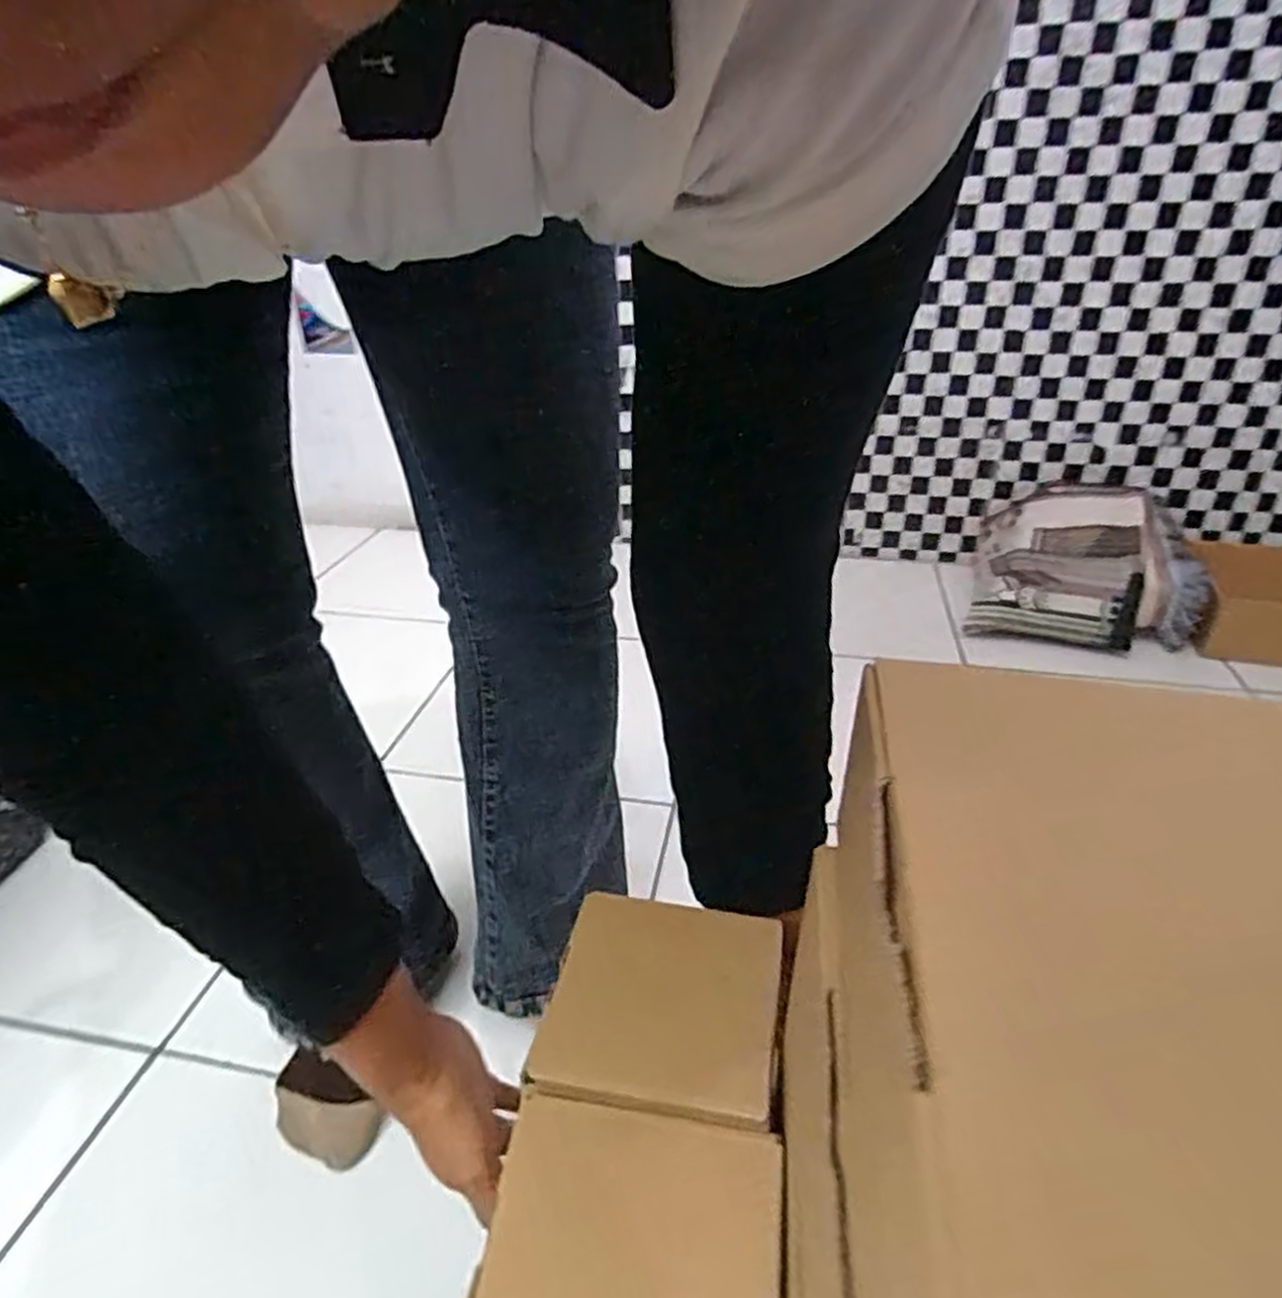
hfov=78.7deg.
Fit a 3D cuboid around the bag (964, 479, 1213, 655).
[{"bbox_3d":[0.762,-0.149,1.354,0.340,0.189,0.337,10,32,18],"label":"bag"}]

